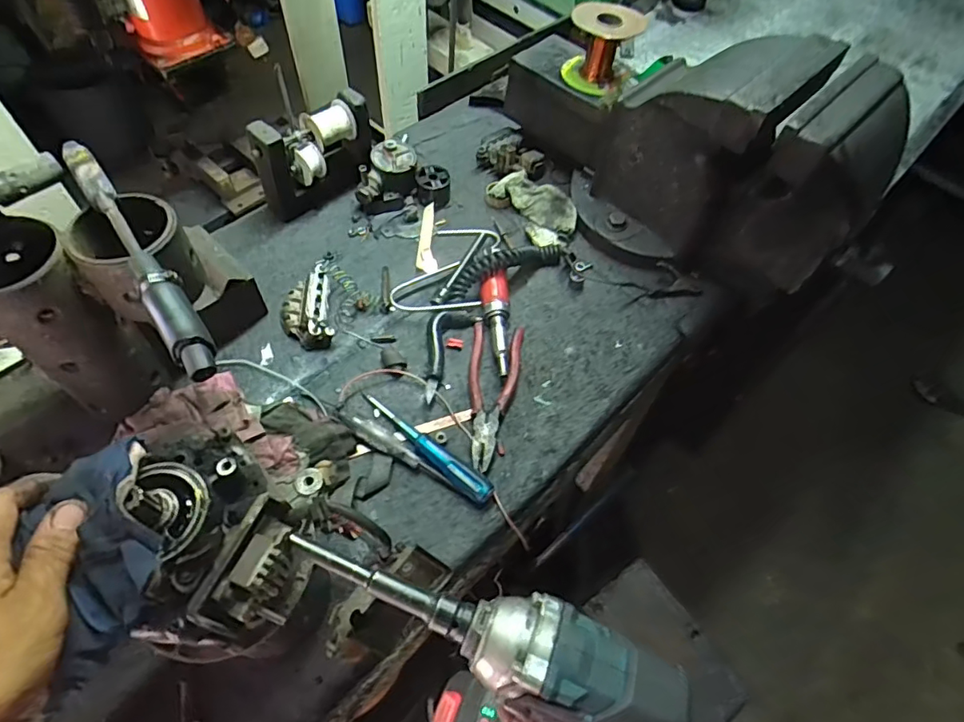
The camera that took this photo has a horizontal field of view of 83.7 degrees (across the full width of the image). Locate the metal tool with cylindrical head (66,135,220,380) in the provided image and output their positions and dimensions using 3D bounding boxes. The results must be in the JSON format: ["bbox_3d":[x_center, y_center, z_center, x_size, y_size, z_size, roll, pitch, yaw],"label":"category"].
[{"bbox_3d":[-0.277,-0.090,0.433,0.030,0.033,0.257,-31,65,-21],"label":"metal tool with cylindrical head"}]

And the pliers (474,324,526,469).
[{"bbox_3d":[0.013,0.039,0.655,0.062,0.017,0.192,7,58,1],"label":"pliers"}]

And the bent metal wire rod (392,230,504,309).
[{"bbox_3d":[-0.049,-0.131,0.739,0.120,0.031,0.163,12,58,4],"label":"bent metal wire rod"}]

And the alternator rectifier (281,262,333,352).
[{"bbox_3d":[-0.225,-0.068,0.685,0.067,0.035,0.112,-8,59,-9],"label":"alternator rectifier"}]

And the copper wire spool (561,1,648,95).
[{"bbox_3d":[0.164,-0.427,0.739,0.094,0.084,0.089,2,58,-3],"label":"copper wire spool"}]

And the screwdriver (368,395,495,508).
[{"bbox_3d":[-0.064,0.100,0.612,0.182,0.025,0.025,36,63,17],"label":"screwdriver"}]

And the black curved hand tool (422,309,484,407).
[{"bbox_3d":[-0.055,-0.018,0.680,0.055,0.020,0.134,25,60,12],"label":"black curved hand tool"}]

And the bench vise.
[{"bbox_3d":[0.266,-0.292,0.710,0.202,0.263,0.493,-26,63,-18],"label":"bench vise"}]

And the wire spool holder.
[{"bbox_3d":[-0.231,-0.286,0.751,0.172,0.143,0.064,-35,67,-22],"label":"wire spool holder"}]

